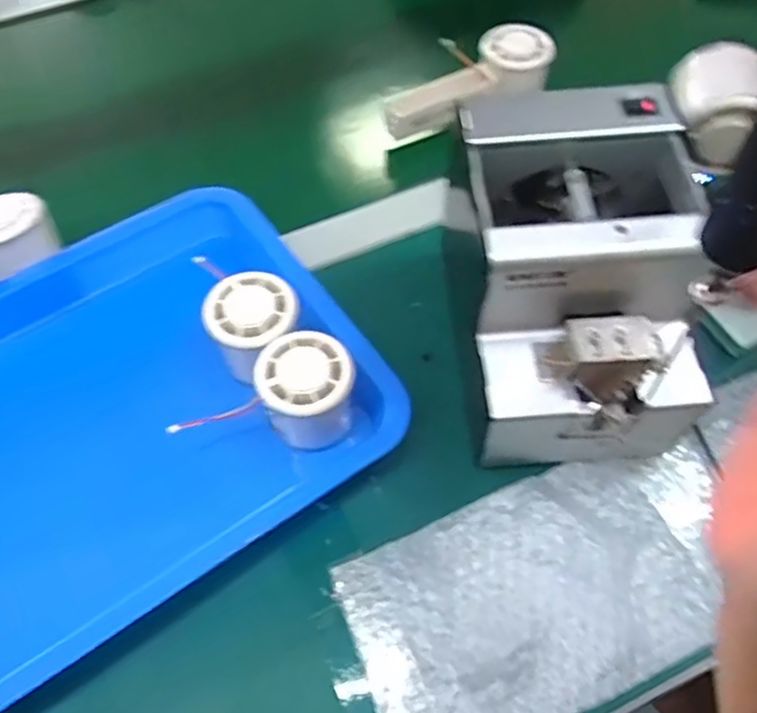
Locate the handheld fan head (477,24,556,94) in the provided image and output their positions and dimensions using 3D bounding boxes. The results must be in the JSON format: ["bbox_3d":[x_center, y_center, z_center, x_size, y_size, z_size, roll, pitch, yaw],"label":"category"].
[{"bbox_3d":[0.120,-0.258,0.588,0.059,0.027,0.059,-6,58,-1],"label":"handheld fan head"}]

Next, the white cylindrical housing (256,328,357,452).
[{"bbox_3d":[-0.044,0.025,0.440,0.056,0.063,0.055,-5,58,-1],"label":"white cylindrical housing"}]

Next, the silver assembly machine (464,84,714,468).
[{"bbox_3d":[0.117,-0.042,0.421,0.121,0.156,0.172,-4,58,0],"label":"silver assembly machine"}]

